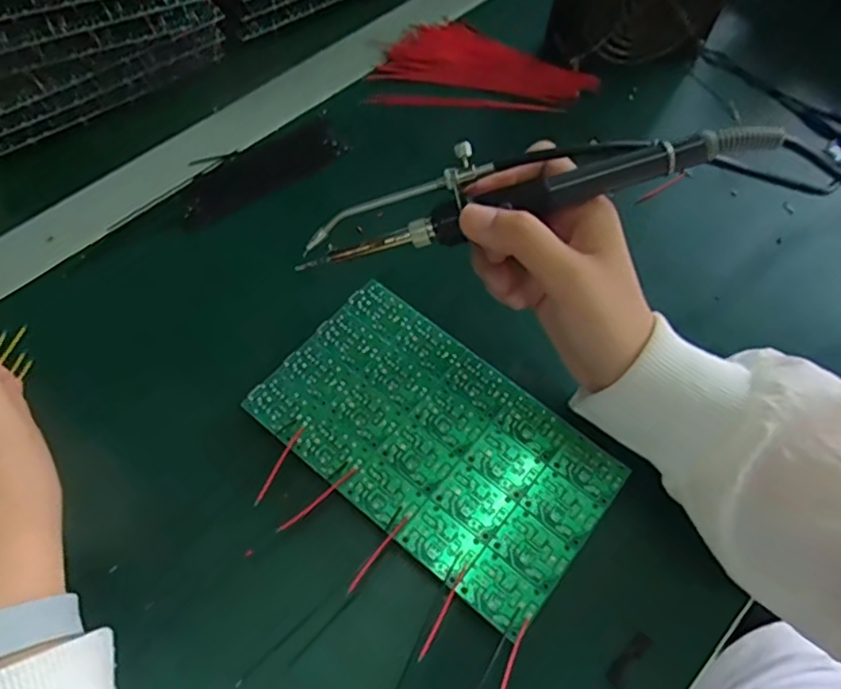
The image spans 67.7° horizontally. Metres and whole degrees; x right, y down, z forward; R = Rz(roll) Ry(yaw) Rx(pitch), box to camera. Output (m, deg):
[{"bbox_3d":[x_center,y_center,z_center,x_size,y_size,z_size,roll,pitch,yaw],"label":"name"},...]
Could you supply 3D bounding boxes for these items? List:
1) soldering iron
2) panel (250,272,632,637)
[{"bbox_3d":[0.048,-0.069,0.279,0.206,0.028,0.037,-13,62,7],"label":"soldering iron"},{"bbox_3d":[0.007,0.047,0.319,0.172,0.004,0.100,37,66,16],"label":"panel"}]

